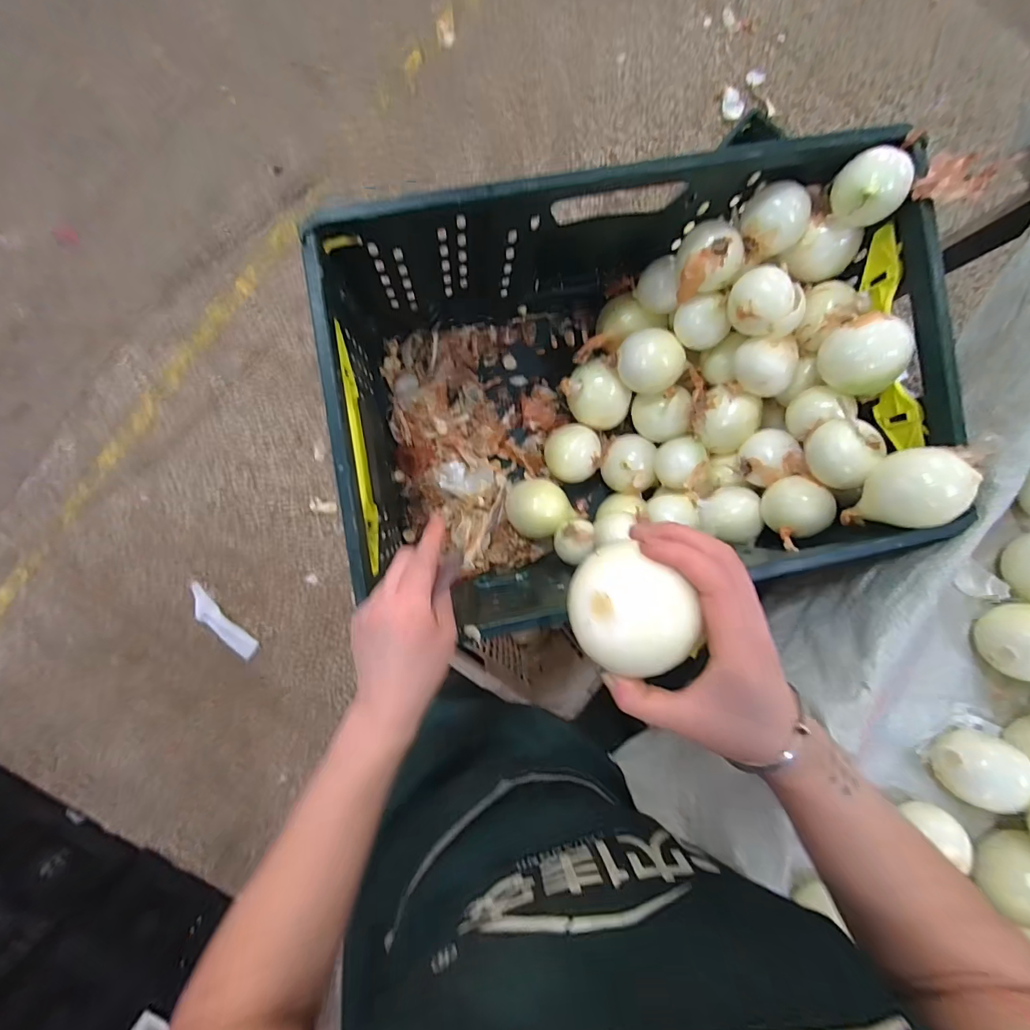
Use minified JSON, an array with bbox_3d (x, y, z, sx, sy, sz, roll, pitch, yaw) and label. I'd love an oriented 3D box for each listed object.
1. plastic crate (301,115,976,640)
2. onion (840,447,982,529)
[{"bbox_3d":[0.116,-0.140,0.554,0.591,0.308,0.410,-10,92,-2],"label":"plastic crate"},{"bbox_3d":[0.381,-0.025,0.437,0.066,0.072,0.075,2,91,-3],"label":"onion"}]

